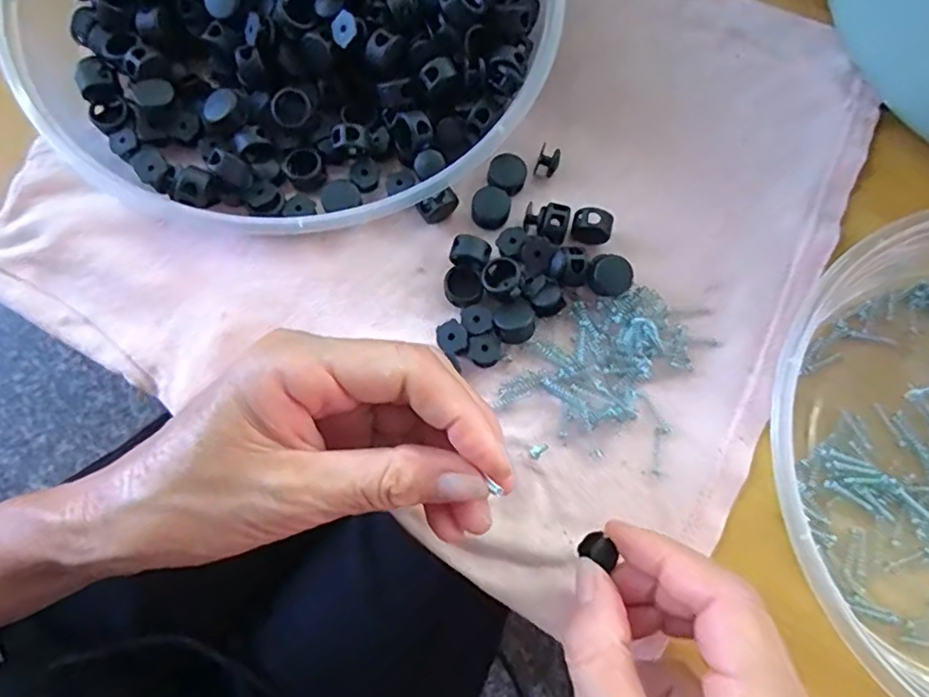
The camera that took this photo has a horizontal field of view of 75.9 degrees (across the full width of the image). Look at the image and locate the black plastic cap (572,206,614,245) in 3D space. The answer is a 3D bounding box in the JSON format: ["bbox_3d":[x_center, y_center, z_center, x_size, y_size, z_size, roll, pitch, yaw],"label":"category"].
[{"bbox_3d":[0.056,-0.053,0.262,0.017,0.016,0.012,9,78,0],"label":"black plastic cap"}]

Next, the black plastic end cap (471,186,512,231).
[{"bbox_3d":[0.012,-0.063,0.266,0.017,0.007,0.018,0,78,-1],"label":"black plastic end cap"}]

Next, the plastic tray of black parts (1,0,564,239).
[{"bbox_3d":[-0.071,-0.174,0.268,0.224,0.040,0.251,16,78,2],"label":"plastic tray of black parts"}]

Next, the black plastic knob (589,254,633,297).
[{"bbox_3d":[0.061,-0.030,0.254,0.018,0.016,0.015,31,79,5],"label":"black plastic knob"}]

